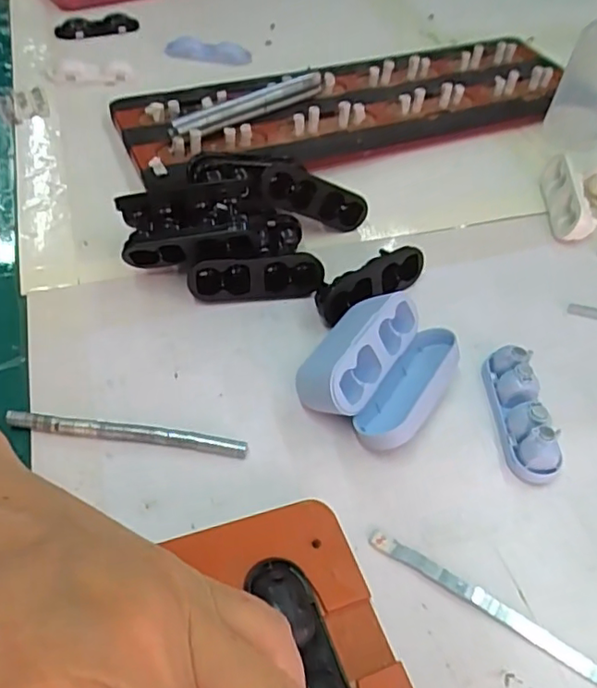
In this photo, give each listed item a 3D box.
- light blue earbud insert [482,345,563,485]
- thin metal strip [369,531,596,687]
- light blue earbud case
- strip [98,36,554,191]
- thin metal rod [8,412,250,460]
[{"bbox_3d":[0.091,0.026,0.246,0.017,0.018,0.058,2,51,-3],"label":"light blue earbud insert"},{"bbox_3d":[0.070,0.091,0.201,0.101,0.004,0.007,28,54,18],"label":"thin metal strip"},{"bbox_3d":[0.035,0.008,0.248,0.050,0.030,0.066,30,55,19],"label":"light blue earbud case"},{"bbox_3d":[0.040,-0.154,0.384,0.294,0.020,0.097,-17,54,-17],"label":"strip"},{"bbox_3d":[-0.066,0.035,0.233,0.092,0.007,0.007,7,51,1],"label":"thin metal rod"}]

